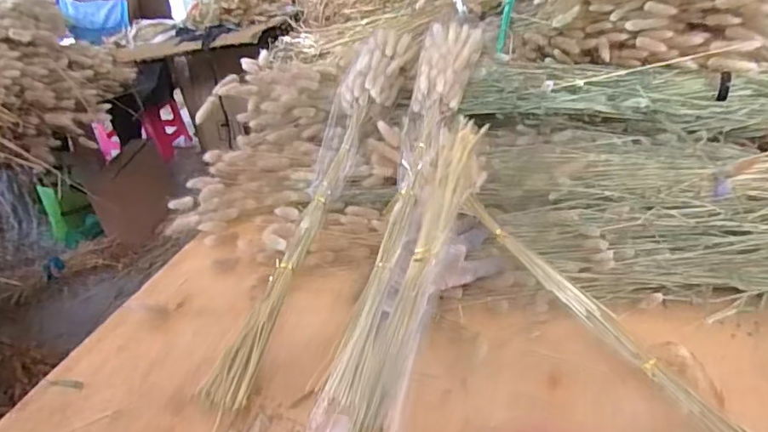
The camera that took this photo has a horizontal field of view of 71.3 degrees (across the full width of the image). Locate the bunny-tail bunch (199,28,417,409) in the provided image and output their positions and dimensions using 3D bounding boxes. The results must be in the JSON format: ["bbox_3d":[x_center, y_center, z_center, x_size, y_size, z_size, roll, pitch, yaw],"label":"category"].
[{"bbox_3d":[-0.074,-0.050,0.693,0.079,0.050,0.610,7,53,18],"label":"bunny-tail bunch"}]

